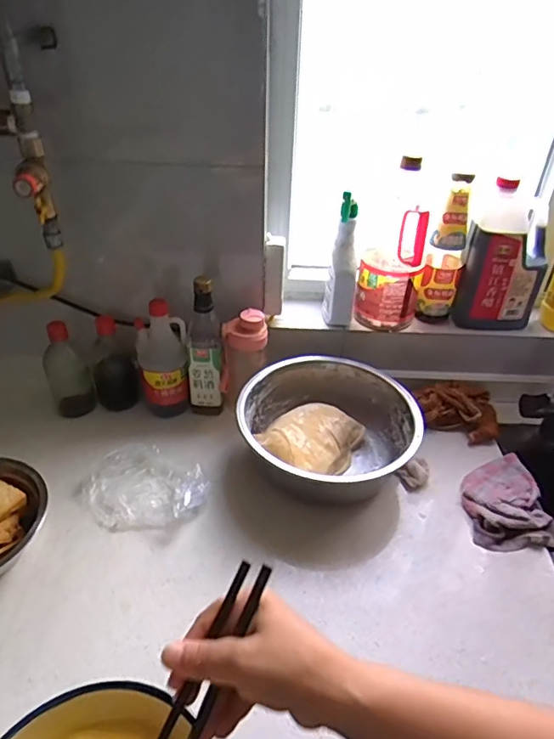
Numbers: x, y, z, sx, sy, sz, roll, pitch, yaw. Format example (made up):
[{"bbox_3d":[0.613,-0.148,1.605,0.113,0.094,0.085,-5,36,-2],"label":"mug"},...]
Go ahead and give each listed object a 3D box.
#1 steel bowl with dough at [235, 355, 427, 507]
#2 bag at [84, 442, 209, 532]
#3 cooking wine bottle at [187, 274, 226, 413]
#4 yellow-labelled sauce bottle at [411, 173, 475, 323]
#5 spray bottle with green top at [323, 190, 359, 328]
[{"bbox_3d":[0.081,0.106,0.883,0.297,0.114,0.281,1,37,-1],"label":"steel bowl with dough"},{"bbox_3d":[-0.208,0.179,0.819,0.198,0.035,0.156,-2,37,-6],"label":"bag"},{"bbox_3d":[-0.126,-0.038,0.923,0.062,0.264,0.062,0,37,-2],"label":"cooking wine bottle"},{"bbox_3d":[0.297,-0.215,0.943,0.091,0.261,0.072,-1,37,-5],"label":"yellow-labelled sauce bottle"},{"bbox_3d":[0.119,-0.187,0.928,0.057,0.232,0.053,7,37,6],"label":"spray bottle with green top"}]

